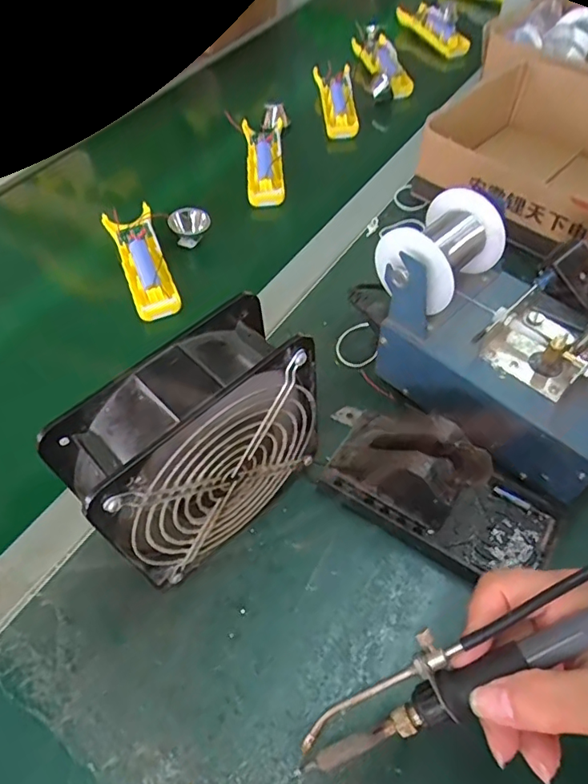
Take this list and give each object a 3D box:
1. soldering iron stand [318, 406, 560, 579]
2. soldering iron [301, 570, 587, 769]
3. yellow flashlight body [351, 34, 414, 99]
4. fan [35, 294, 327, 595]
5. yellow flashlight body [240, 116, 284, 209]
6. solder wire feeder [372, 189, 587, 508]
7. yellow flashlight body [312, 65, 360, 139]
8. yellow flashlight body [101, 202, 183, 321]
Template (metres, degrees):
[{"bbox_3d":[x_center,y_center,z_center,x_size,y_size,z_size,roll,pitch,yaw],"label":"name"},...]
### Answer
[{"bbox_3d":[0.094,0.055,0.359,0.176,0.071,0.081,28,60,22],"label":"soldering iron stand"},{"bbox_3d":[0.087,0.110,0.223,0.201,0.016,0.029,-33,55,10],"label":"soldering iron"},{"bbox_3d":[0.133,-0.494,0.793,0.055,0.027,0.152,-10,54,-4],"label":"yellow flashlight body"},{"bbox_3d":[-0.054,0.040,0.329,0.144,0.151,0.056,-39,61,-23],"label":"fan"},{"bbox_3d":[-0.037,-0.286,0.645,0.049,0.025,0.157,-3,54,1],"label":"yellow flashlight body"},{"bbox_3d":[0.156,-0.038,0.380,0.200,0.126,0.123,38,64,26],"label":"solder wire feeder"},{"bbox_3d":[0.061,-0.406,0.724,0.050,0.029,0.154,-6,54,-1],"label":"yellow flashlight body"},{"bbox_3d":[-0.156,-0.139,0.539,0.047,0.026,0.156,-21,55,-12],"label":"yellow flashlight body"}]

